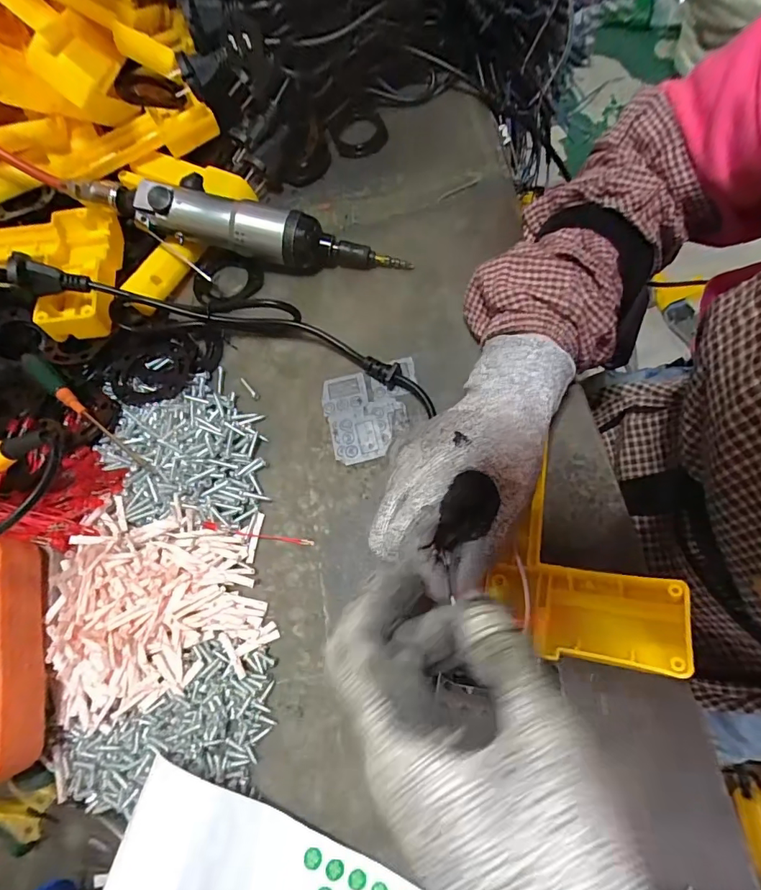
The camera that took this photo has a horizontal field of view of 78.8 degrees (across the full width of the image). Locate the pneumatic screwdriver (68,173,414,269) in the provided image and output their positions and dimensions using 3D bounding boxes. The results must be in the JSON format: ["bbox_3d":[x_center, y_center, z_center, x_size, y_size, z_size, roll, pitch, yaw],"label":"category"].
[{"bbox_3d":[-0.113,-0.176,0.373,0.266,0.036,0.042,12,102,-2],"label":"pneumatic screwdriver"}]

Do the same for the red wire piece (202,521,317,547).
[{"bbox_3d":[-0.082,0.060,0.311,0.074,0.005,0.005,7,72,10],"label":"red wire piece"}]

